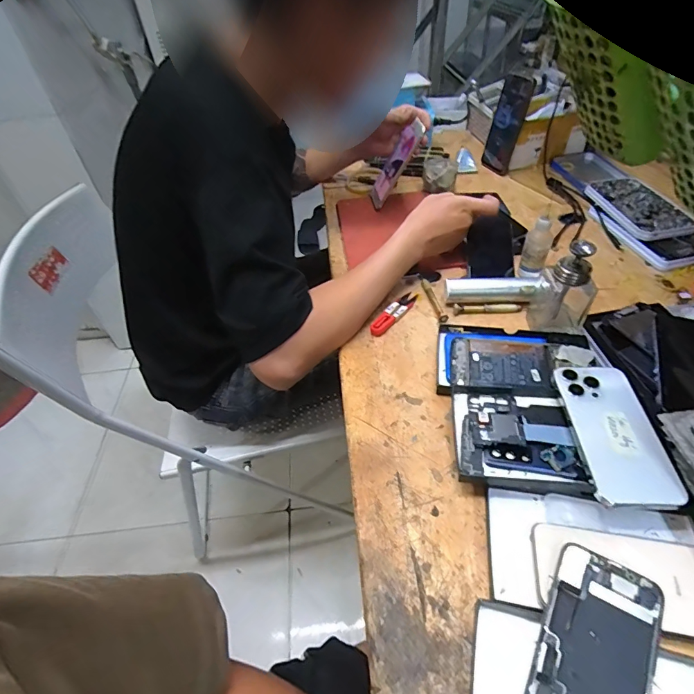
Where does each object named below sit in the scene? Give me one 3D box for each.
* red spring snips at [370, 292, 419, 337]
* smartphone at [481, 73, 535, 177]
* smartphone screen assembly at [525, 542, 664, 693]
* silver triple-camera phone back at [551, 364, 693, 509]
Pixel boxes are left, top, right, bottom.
[{"bbox_3d":[0.065,-0.047,0.565,0.025,0.009,0.097,27,54,28],"label":"red spring snips"},{"bbox_3d":[0.308,-0.432,0.802,0.016,0.164,0.079,-14,44,-22],"label":"smartphone"},{"bbox_3d":[0.171,0.222,0.285,0.070,0.005,0.144,22,61,22],"label":"smartphone screen assembly"},{"bbox_3d":[0.252,0.078,0.385,0.075,0.013,0.142,-7,50,8],"label":"silver triple-camera phone back"}]

